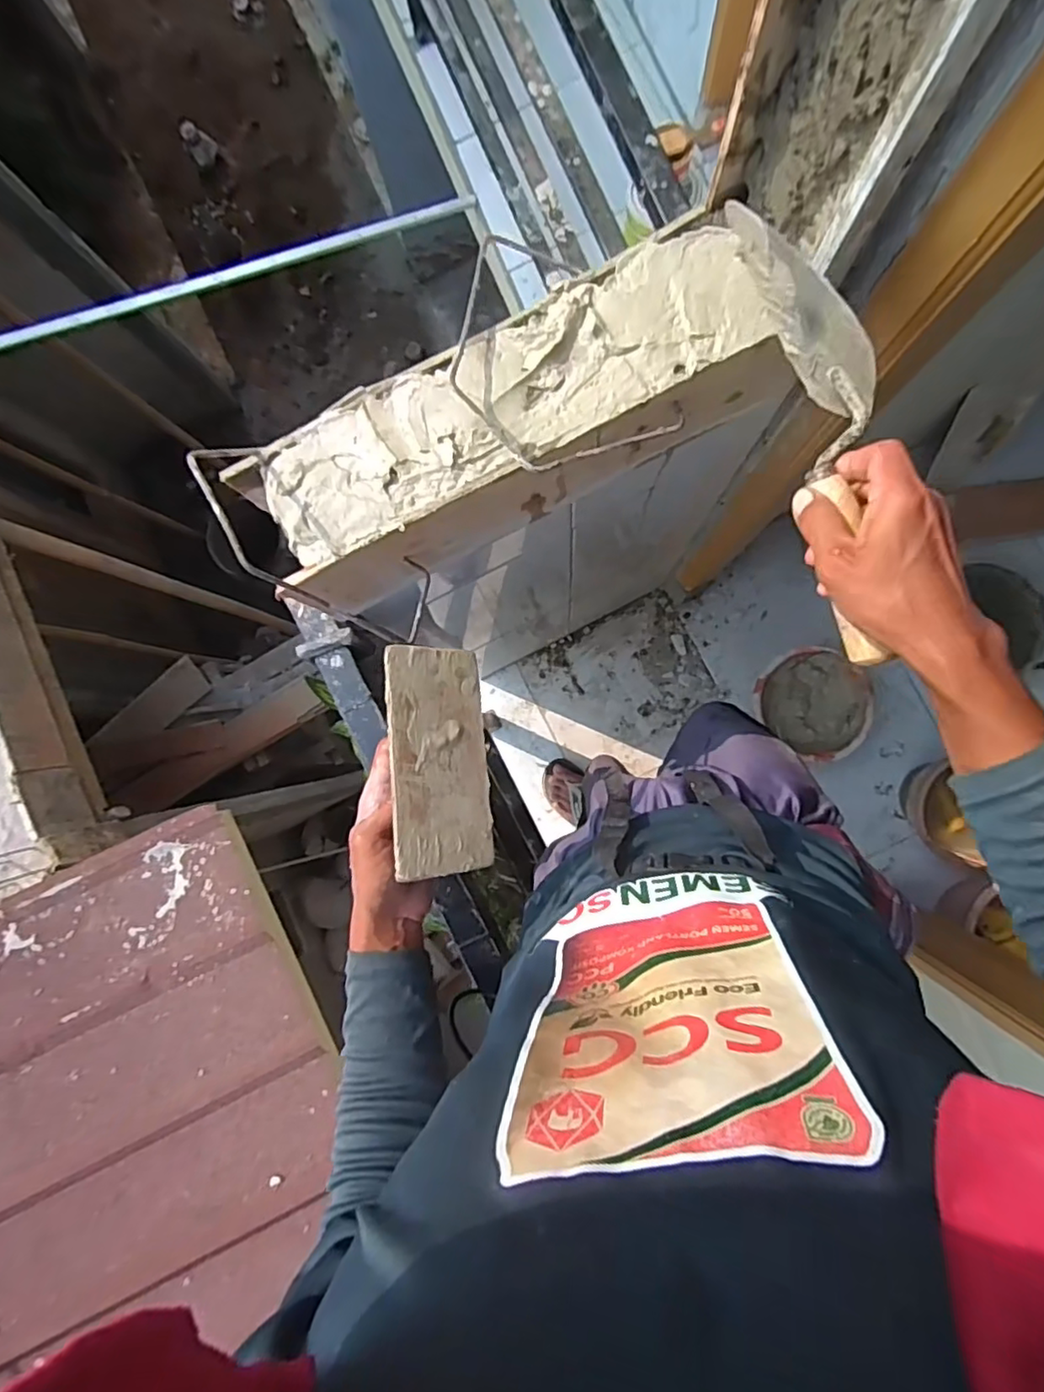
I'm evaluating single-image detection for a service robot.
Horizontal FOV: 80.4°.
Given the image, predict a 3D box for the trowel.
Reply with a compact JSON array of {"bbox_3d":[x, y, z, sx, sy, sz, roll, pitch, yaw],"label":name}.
[{"bbox_3d":[0.201,-0.173,0.422,0.054,0.098,0.305,-13,93,3],"label":"trowel"}]

